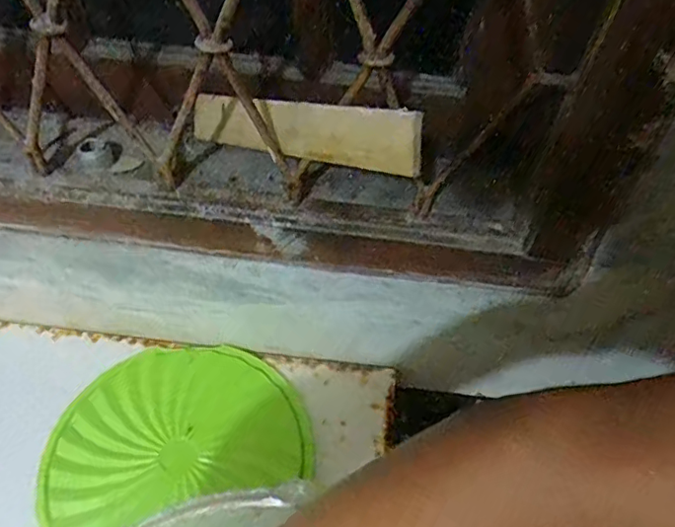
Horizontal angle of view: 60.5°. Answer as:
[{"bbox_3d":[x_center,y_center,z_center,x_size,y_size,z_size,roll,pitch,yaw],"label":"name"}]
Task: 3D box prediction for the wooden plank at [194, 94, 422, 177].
[{"bbox_3d":[-0.040,-0.103,0.440,0.014,0.041,0.250,-27,33,-38],"label":"wooden plank"}]

